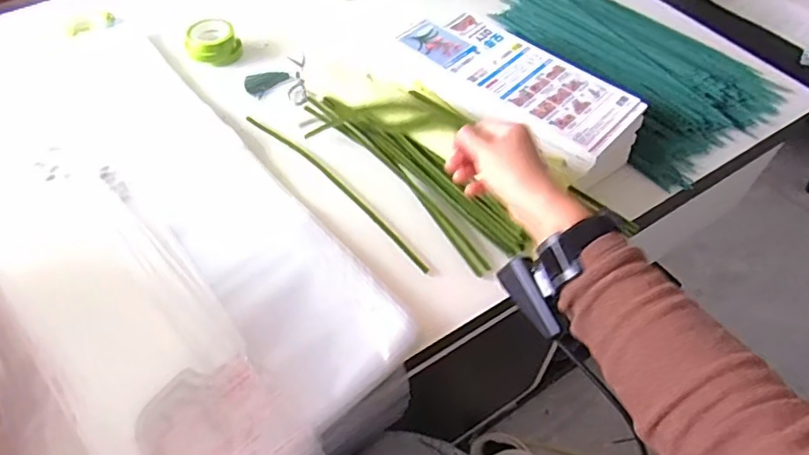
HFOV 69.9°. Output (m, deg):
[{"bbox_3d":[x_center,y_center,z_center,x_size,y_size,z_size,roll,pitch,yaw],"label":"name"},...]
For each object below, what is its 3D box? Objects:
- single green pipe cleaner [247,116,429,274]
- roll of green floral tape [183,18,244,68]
[{"bbox_3d":[-0.076,-0.050,0.621,0.021,0.004,0.296,-37,62,-25],"label":"single green pipe cleaner"},{"bbox_3d":[-0.246,-0.237,0.745,0.068,0.036,0.054,-19,55,-14],"label":"roll of green floral tape"}]

